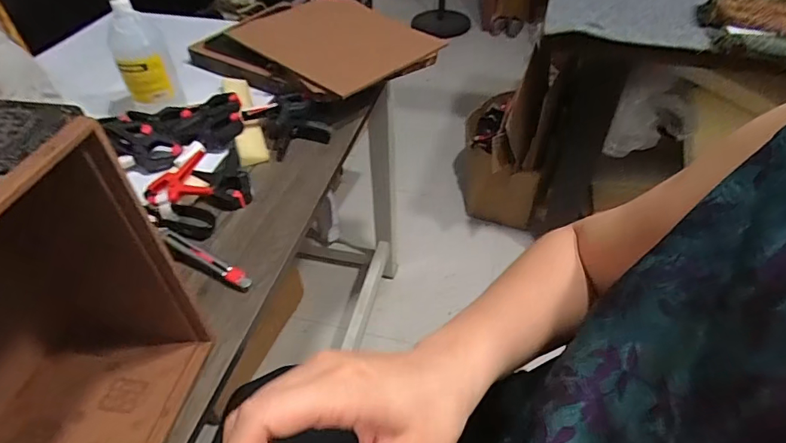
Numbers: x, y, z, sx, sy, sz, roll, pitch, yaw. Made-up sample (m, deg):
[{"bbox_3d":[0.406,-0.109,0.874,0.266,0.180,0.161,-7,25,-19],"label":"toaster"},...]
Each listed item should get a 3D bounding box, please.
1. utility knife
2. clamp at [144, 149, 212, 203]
[{"bbox_3d":[-0.214,0.038,0.522,0.140,0.014,0.016,22,49,22],"label":"utility knife"},{"bbox_3d":[-0.272,-0.045,0.592,0.085,0.020,0.069,-25,57,-4],"label":"clamp"}]

